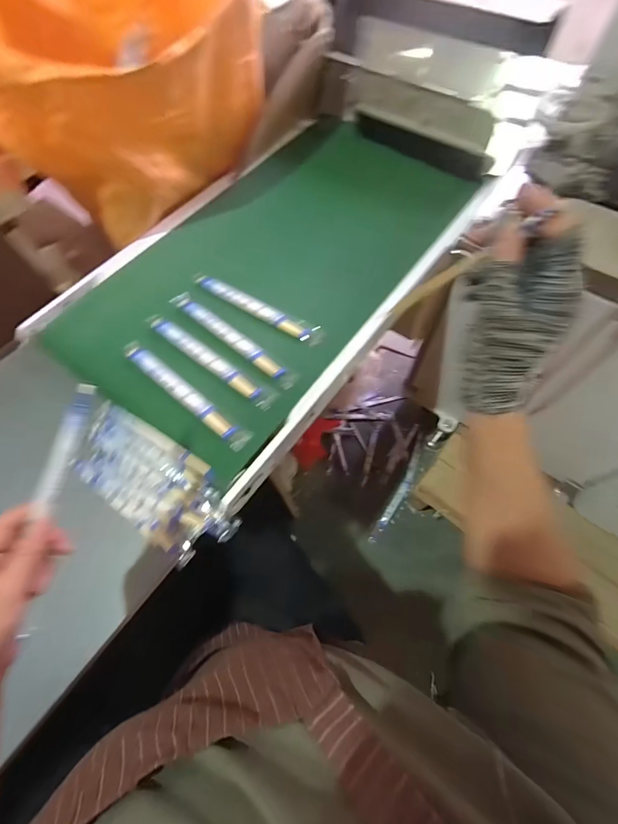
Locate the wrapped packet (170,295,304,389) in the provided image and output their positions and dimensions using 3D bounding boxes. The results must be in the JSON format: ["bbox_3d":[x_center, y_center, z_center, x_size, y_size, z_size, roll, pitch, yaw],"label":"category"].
[{"bbox_3d":[-0.104,-0.102,0.487,0.219,0.016,0.025,36,71,17],"label":"wrapped packet"}]

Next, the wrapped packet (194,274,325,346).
[{"bbox_3d":[-0.078,-0.153,0.518,0.214,0.018,0.032,26,69,13],"label":"wrapped packet"}]

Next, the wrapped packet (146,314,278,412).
[{"bbox_3d":[-0.134,-0.072,0.472,0.219,0.009,0.025,34,71,16],"label":"wrapped packet"}]

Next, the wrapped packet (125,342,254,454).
[{"bbox_3d":[-0.160,-0.025,0.450,0.213,0.014,0.027,35,71,17],"label":"wrapped packet"}]

